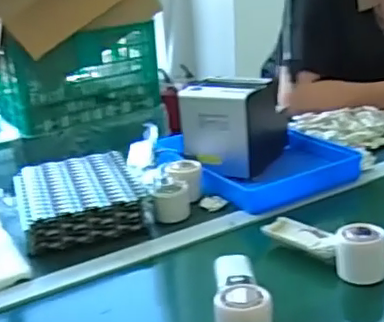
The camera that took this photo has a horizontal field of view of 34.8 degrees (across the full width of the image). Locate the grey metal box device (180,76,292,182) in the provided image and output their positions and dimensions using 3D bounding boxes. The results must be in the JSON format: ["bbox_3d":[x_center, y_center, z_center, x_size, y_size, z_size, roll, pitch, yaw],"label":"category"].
[{"bbox_3d":[0.076,-0.069,1.069,0.138,0.142,0.159,7,23,27],"label":"grey metal box device"}]

